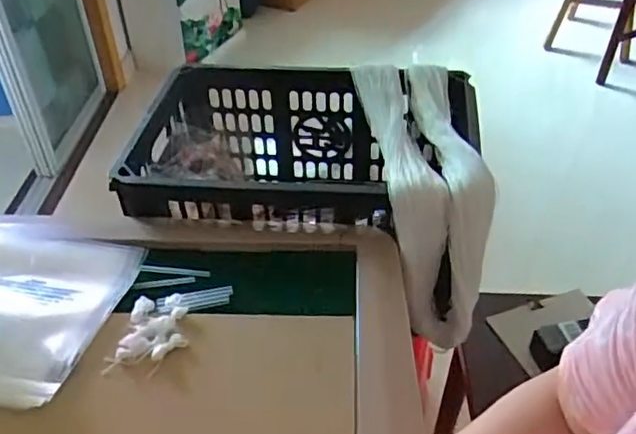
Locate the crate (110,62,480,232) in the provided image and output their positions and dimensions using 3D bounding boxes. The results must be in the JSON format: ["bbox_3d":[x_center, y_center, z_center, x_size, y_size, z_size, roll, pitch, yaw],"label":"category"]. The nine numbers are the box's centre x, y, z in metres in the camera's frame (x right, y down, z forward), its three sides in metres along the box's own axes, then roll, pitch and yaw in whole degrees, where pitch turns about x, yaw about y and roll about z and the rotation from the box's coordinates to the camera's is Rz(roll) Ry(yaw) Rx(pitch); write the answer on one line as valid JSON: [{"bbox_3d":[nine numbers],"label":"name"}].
[{"bbox_3d":[-0.018,-0.055,0.890,0.449,0.195,0.300,-1,39,2],"label":"crate"}]

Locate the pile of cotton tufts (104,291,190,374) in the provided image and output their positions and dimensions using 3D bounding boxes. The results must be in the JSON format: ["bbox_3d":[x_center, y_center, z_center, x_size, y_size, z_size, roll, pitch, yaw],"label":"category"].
[{"bbox_3d":[-0.163,0.110,0.612,0.068,0.014,0.094,-1,39,0],"label":"pile of cotton tufts"}]

